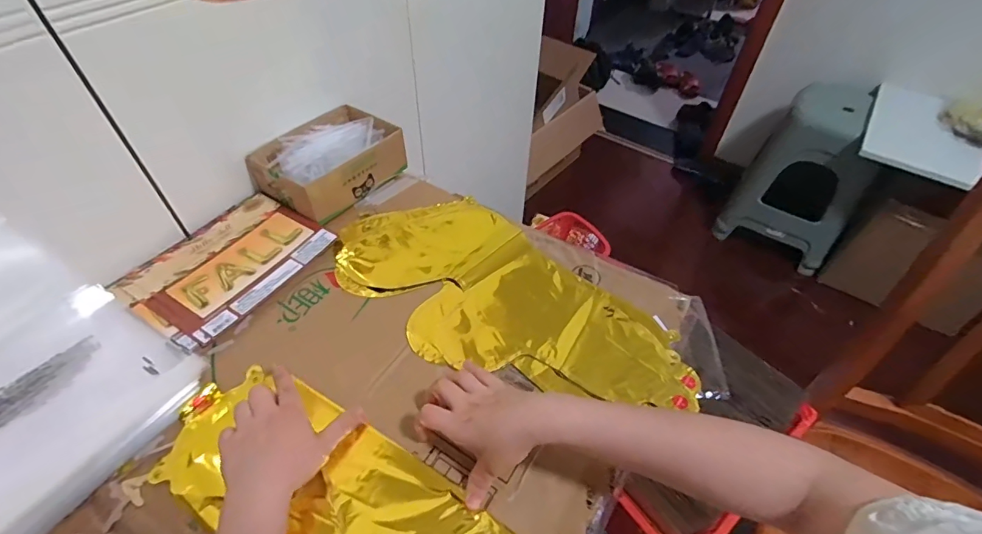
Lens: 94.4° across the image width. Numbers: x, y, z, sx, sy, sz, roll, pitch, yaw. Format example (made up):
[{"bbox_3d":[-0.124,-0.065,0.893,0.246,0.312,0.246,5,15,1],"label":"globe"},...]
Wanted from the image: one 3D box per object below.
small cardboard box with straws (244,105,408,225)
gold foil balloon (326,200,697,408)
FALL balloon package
[{"bbox_3d":[-0.234,-0.160,0.670,0.144,0.062,0.186,28,53,21],"label":"small cardboard box with straws"},{"bbox_3d":[0.011,0.037,0.543,0.438,0.016,0.212,35,56,26],"label":"gold foil balloon"},{"bbox_3d":[-0.331,-0.008,0.571,0.166,0.013,0.211,26,53,20],"label":"FALL balloon package"}]

